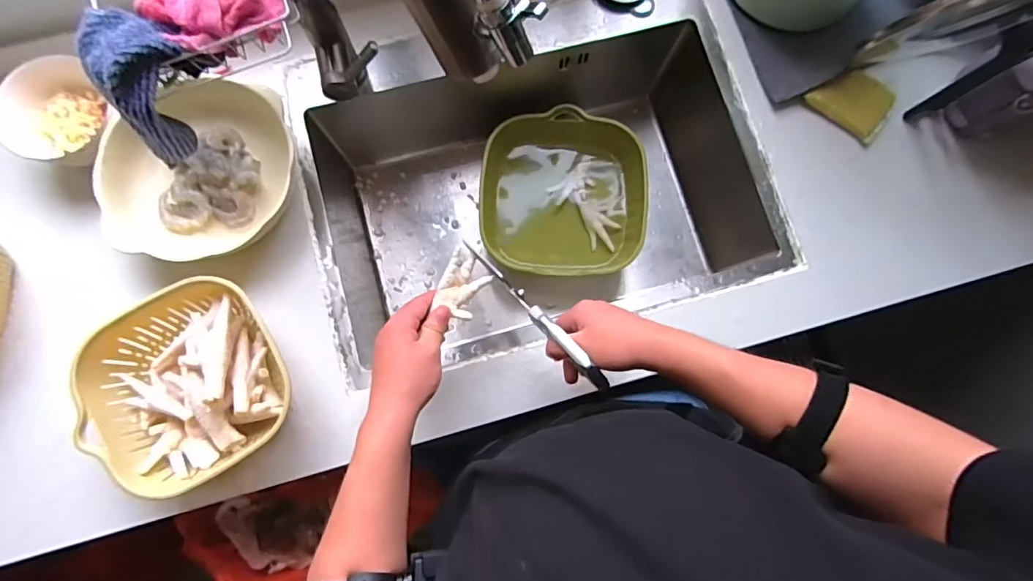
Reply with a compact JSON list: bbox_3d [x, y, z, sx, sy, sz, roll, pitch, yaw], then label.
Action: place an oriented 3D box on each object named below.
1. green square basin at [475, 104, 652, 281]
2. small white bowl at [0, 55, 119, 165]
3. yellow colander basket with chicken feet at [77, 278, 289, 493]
[{"bbox_3d":[0.068,-0.142,0.769,0.238,0.106,0.241,2,81,-2],"label":"green square basin"},{"bbox_3d":[-0.535,-0.220,0.596,0.108,0.065,0.129,0,81,-2],"label":"small white bowl"},{"bbox_3d":[-0.352,0.104,0.547,0.197,0.076,0.195,-31,83,-7],"label":"yellow colander basket with chicken feet"}]

